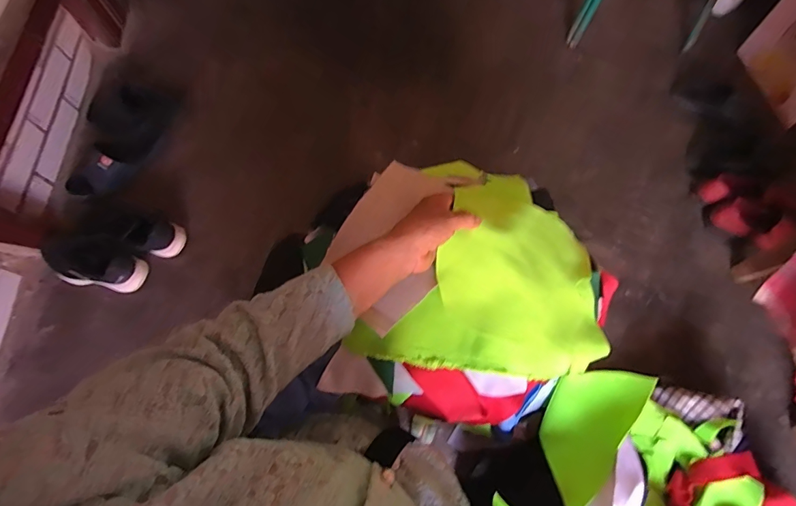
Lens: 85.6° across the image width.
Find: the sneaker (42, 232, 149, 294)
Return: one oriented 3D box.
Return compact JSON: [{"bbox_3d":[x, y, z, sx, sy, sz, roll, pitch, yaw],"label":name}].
[{"bbox_3d":[-0.740,0.023,1.031,0.278,0.087,0.112,13,69,20],"label":"sneaker"}]

